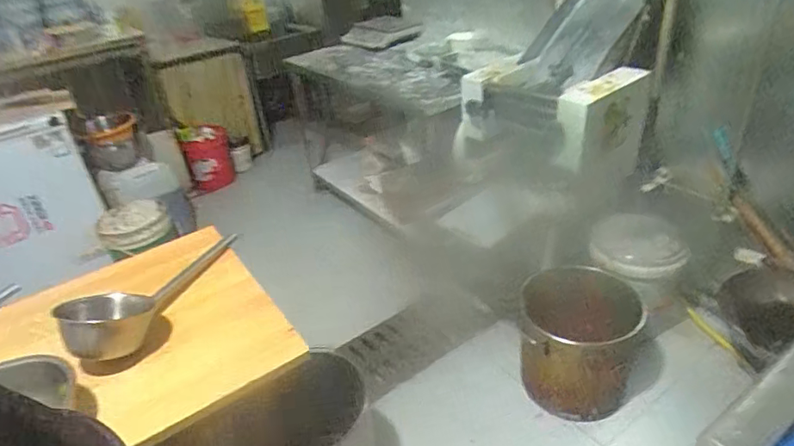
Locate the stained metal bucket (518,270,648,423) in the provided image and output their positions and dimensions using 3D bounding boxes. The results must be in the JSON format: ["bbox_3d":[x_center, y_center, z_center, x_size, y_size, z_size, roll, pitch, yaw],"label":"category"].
[{"bbox_3d":[0.586,0.373,1.696,0.362,0.346,0.357,-5,32,3],"label":"stained metal bucket"}]

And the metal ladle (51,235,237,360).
[{"bbox_3d":[-0.532,0.149,1.145,0.163,0.094,0.456,2,19,14],"label":"metal ladle"}]

